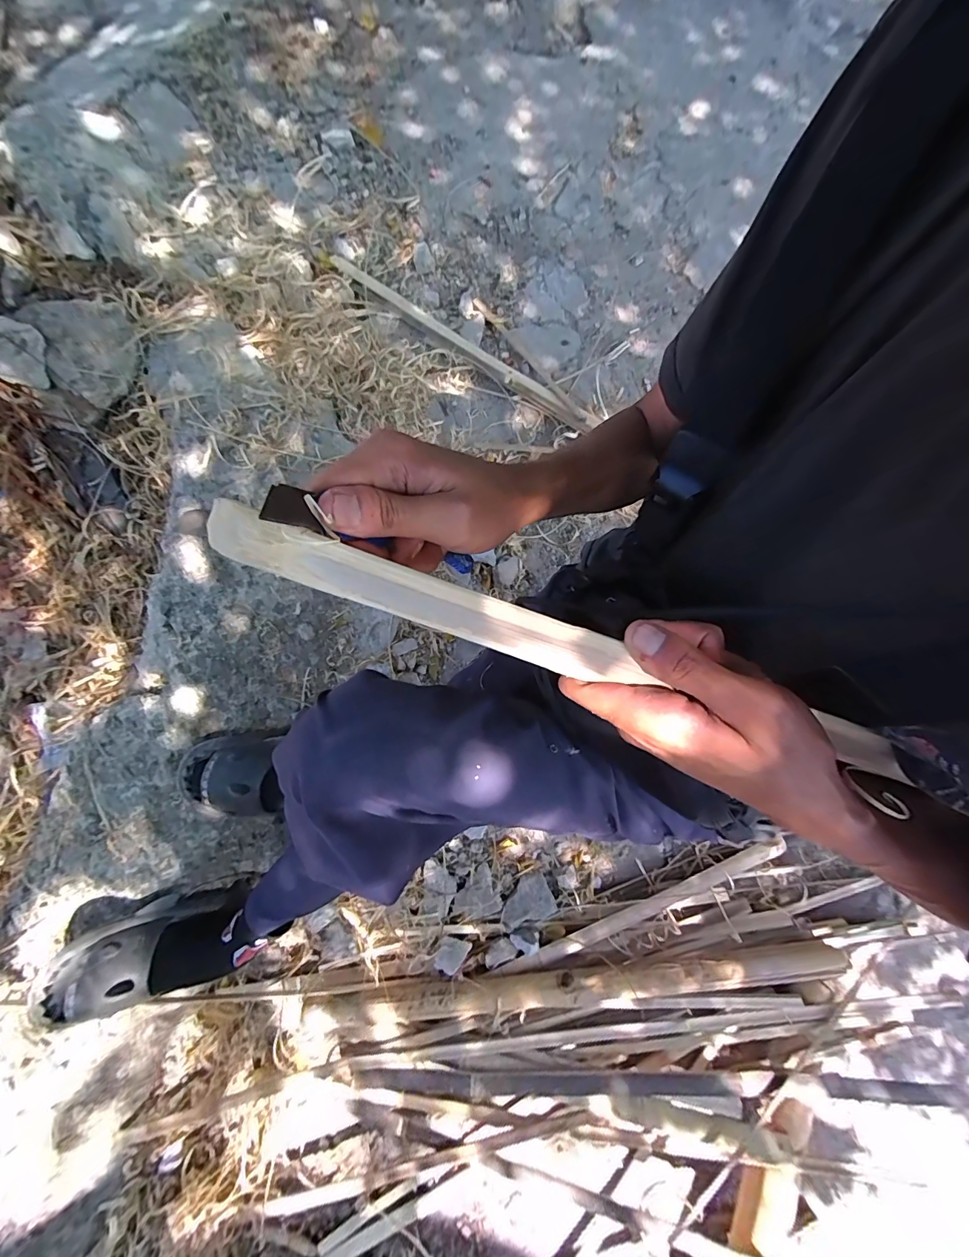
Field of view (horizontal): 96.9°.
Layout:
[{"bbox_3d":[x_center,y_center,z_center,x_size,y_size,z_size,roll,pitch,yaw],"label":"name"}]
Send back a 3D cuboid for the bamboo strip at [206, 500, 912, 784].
[{"bbox_3d":[0.057,0.015,0.211,0.358,0.006,0.025,18,110,-13],"label":"bamboo strip"}]

